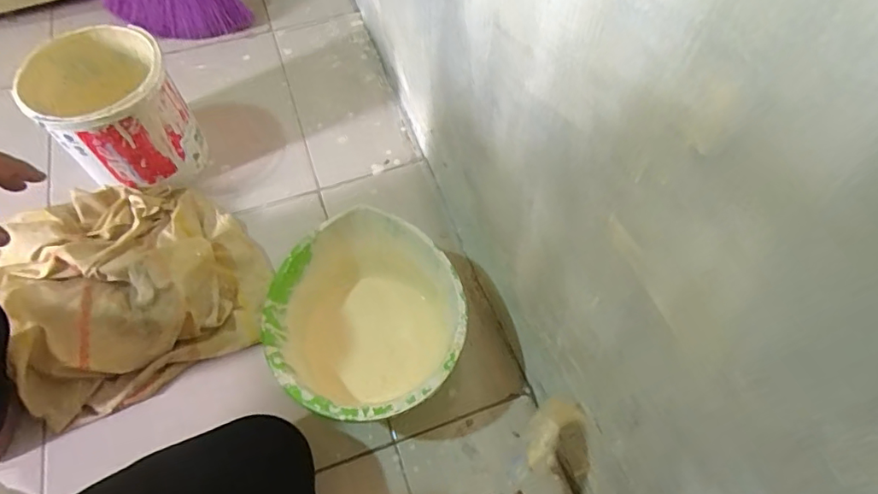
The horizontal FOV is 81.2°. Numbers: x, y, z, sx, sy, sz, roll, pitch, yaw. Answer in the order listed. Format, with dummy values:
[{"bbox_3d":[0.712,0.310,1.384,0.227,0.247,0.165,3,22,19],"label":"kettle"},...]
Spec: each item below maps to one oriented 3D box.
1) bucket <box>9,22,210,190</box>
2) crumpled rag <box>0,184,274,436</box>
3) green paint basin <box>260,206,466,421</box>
[{"bbox_3d":[-0.469,-0.188,0.758,0.184,0.188,0.187,0,62,0],"label":"bucket"},{"bbox_3d":[-0.421,0.031,0.700,0.327,0.076,0.339,-25,65,-13],"label":"crumpled rag"},{"bbox_3d":[-0.081,0.097,0.628,0.217,0.127,0.230,0,62,0],"label":"green paint basin"}]

